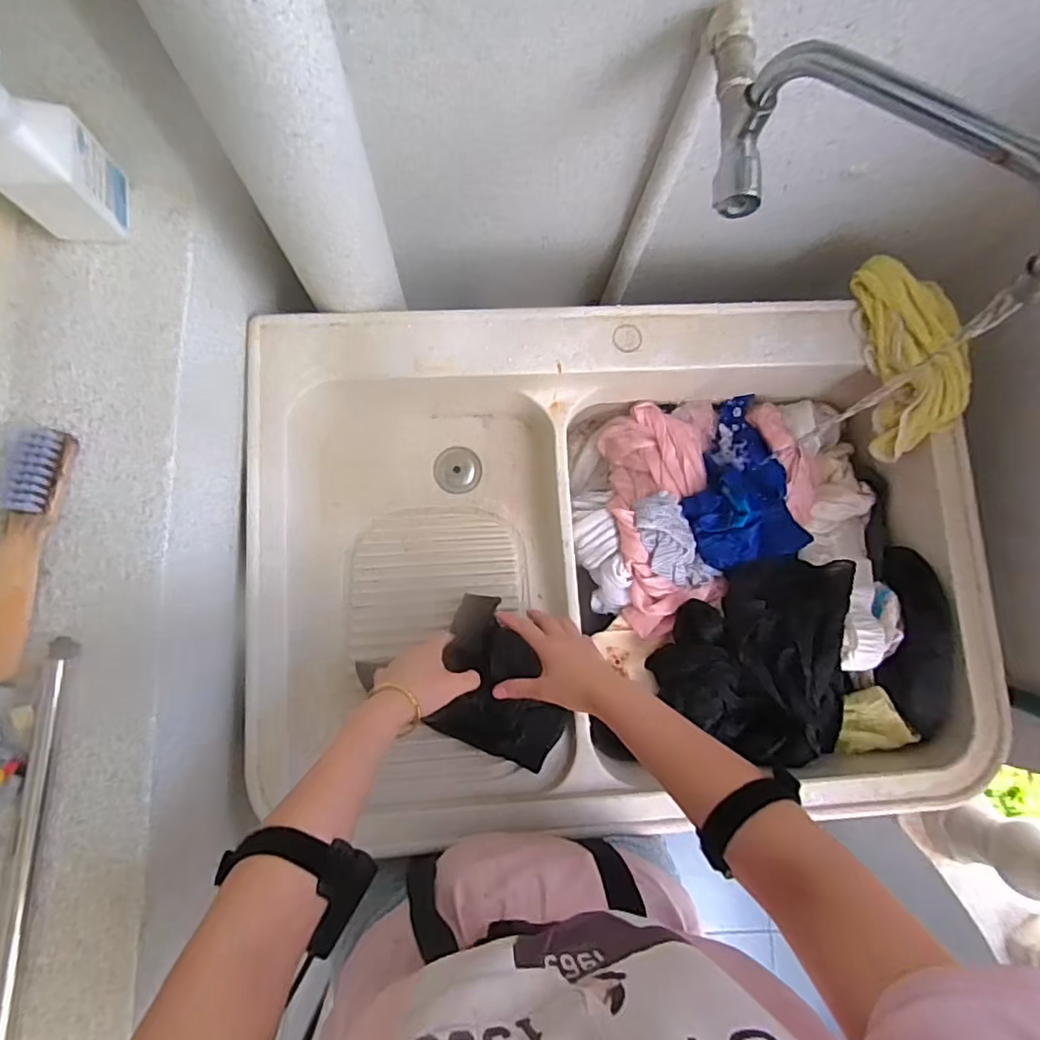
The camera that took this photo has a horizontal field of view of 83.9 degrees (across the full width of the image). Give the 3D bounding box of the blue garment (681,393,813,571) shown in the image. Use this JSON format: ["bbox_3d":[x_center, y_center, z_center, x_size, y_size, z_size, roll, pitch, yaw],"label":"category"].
[{"bbox_3d":[0.274,-0.049,0.740,0.138,0.054,0.207,-17,83,-6],"label":"blue garment"}]

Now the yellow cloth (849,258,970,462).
[{"bbox_3d":[0.464,-0.200,0.689,0.091,0.081,0.227,-11,83,-5],"label":"yellow cloth"}]

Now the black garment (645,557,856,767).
[{"bbox_3d":[0.288,0.165,0.679,0.238,0.059,0.222,0,82,-3],"label":"black garment"}]

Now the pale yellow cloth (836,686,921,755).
[{"bbox_3d":[0.422,0.242,0.691,0.089,0.039,0.074,-14,83,-5],"label":"pale yellow cloth"}]

